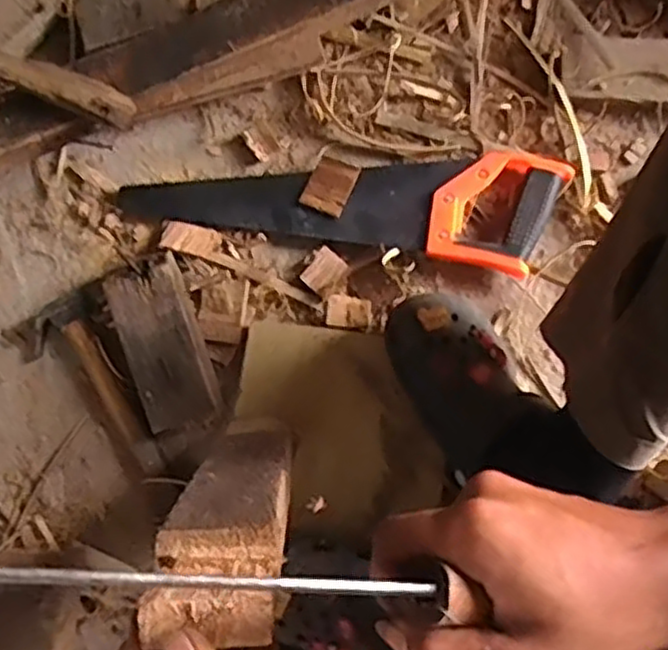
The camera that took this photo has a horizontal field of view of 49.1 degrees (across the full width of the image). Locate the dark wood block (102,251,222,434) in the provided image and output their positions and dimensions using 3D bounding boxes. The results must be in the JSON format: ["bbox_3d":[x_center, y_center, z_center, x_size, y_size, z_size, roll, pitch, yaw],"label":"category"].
[{"bbox_3d":[-0.158,0.020,0.681,0.070,0.053,0.155,-18,80,-3],"label":"dark wood block"}]

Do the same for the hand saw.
[{"bbox_3d":[0.010,-0.140,0.726,0.421,0.025,0.120,10,80,2],"label":"hand saw"}]

